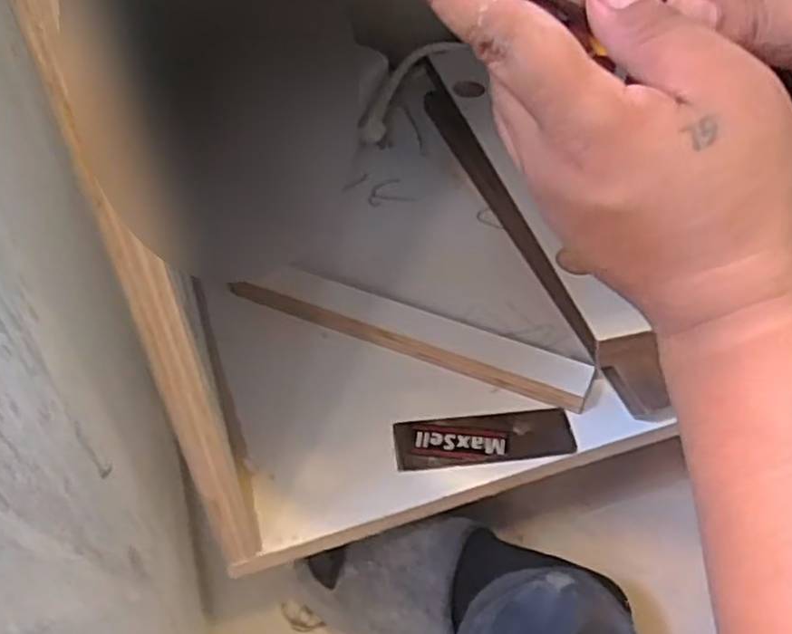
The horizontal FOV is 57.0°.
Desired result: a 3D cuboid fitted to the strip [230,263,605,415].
[{"bbox_3d":[0.010,0.008,0.609,0.303,0.024,0.040,19,50,16],"label":"strip"}]

